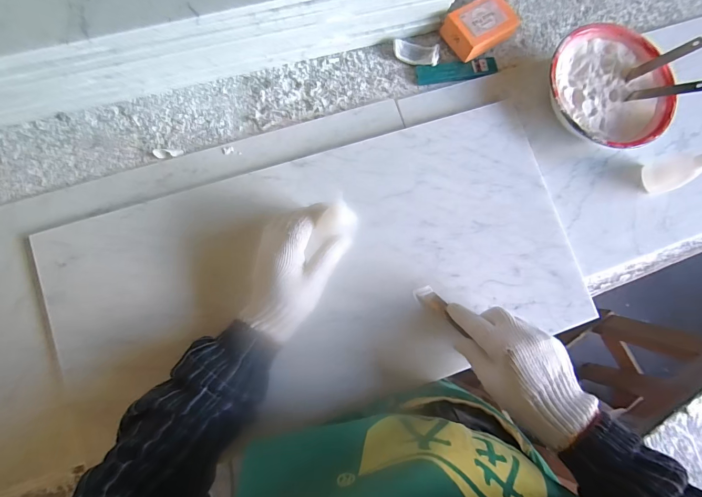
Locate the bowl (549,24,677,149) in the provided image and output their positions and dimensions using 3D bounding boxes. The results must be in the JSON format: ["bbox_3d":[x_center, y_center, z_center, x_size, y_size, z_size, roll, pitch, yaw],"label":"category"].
[{"bbox_3d":[0.331,-0.203,0.454,0.165,0.056,0.155,1,82,-5],"label":"bowl"}]

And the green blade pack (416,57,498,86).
[{"bbox_3d":[0.148,-0.246,0.468,0.114,0.007,0.029,-11,83,-6],"label":"green blade pack"}]

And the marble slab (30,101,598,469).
[{"bbox_3d":[-0.026,0.026,0.404,0.598,0.029,0.300,-17,84,-7],"label":"marble slab"}]

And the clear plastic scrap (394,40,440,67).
[{"bbox_3d":[0.089,-0.269,0.467,0.062,0.012,0.032,12,81,-3],"label":"clear plastic scrap"}]

